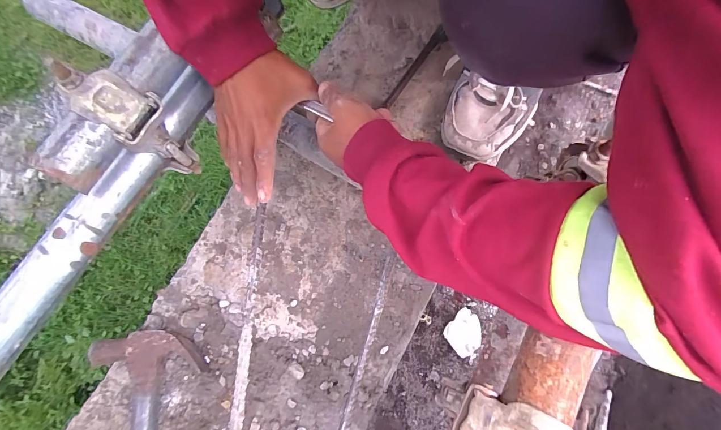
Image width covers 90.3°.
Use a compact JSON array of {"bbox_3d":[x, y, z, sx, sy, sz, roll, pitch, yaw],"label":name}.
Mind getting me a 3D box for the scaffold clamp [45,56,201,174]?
[{"bbox_3d":[-0.223,-0.093,0.358,0.089,0.119,0.050,32,79,7],"label":"scaffold clamp"}]

